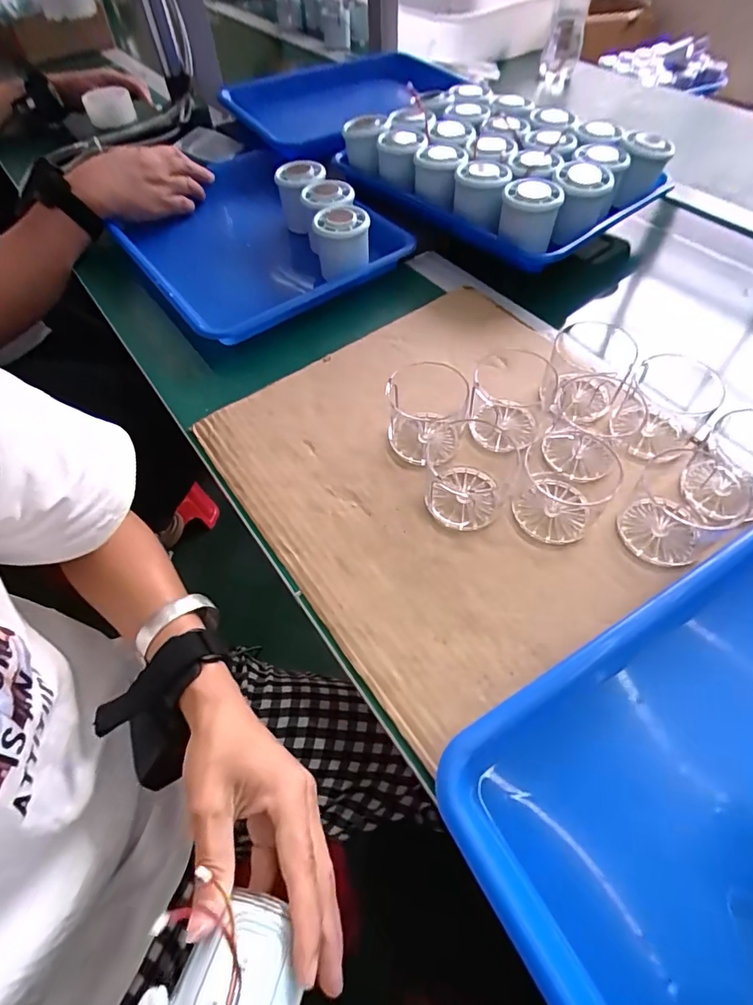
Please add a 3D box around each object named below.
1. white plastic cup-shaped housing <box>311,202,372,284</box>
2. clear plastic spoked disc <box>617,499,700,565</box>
[{"bbox_3d":[-0.035,-0.267,0.501,0.056,0.057,0.069,-5,56,-1],"label":"white plastic cup-shaped housing"},{"bbox_3d":[0.193,0.019,0.329,0.049,0.004,0.049,-1,56,2],"label":"clear plastic spoked disc"}]

